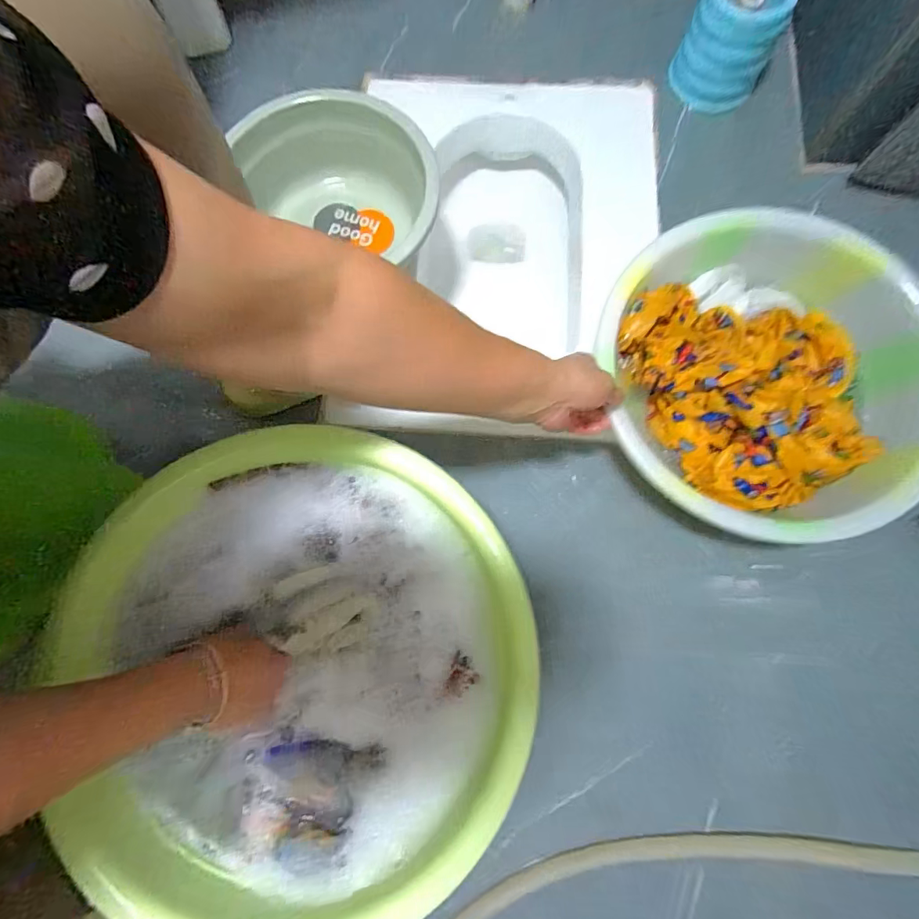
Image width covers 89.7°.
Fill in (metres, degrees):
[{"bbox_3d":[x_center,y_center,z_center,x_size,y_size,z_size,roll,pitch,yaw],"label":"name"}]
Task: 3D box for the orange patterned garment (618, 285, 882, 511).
[{"bbox_3d":[0.318,-0.086,0.509,0.207,0.062,0.262,-25,80,-3],"label":"orange patterned garment"}]

